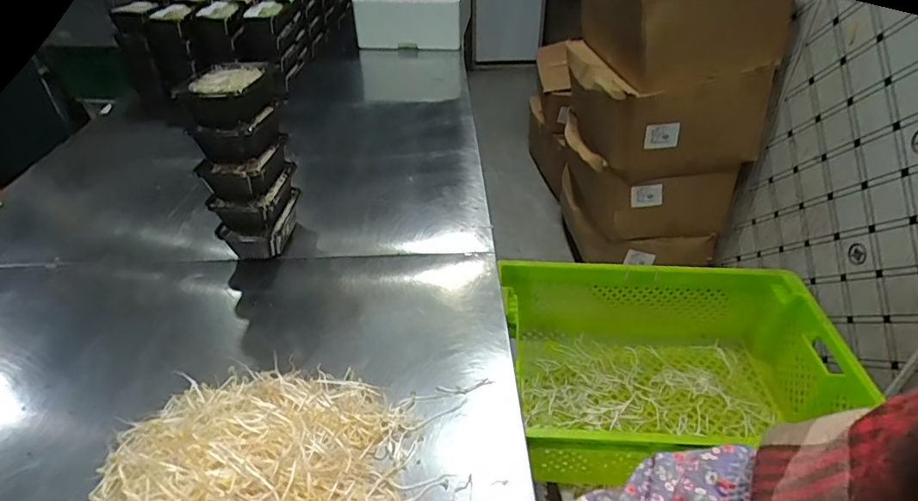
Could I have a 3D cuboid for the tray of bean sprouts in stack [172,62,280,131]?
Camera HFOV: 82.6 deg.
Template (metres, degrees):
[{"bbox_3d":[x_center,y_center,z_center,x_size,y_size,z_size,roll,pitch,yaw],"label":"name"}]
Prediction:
[{"bbox_3d":[-0.387,-0.272,0.890,0.121,0.064,0.169,1,38,2],"label":"tray of bean sprouts in stack"}]

